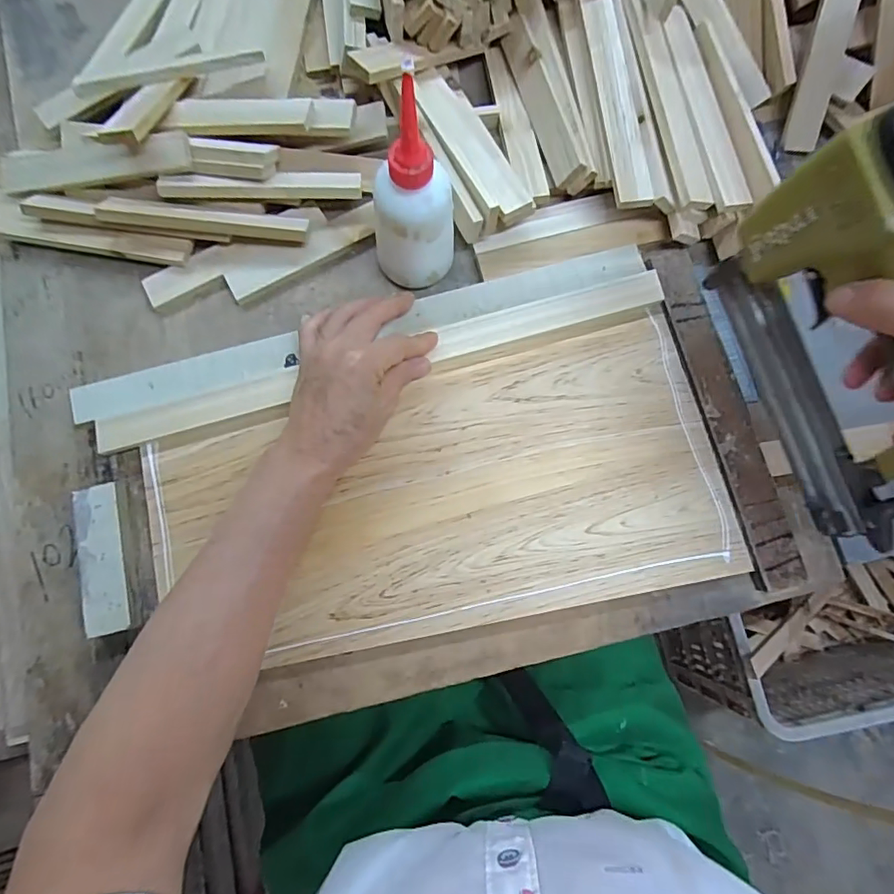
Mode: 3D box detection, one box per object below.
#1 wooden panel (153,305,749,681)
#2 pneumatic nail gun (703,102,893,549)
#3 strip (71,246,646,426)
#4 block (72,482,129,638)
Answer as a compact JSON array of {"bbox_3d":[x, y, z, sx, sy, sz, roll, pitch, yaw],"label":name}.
[{"bbox_3d":[0.002,0.043,0.396,0.416,0.015,0.200,-15,77,-4],"label":"wooden panel"},{"bbox_3d":[0.248,-0.039,0.288,0.049,0.173,0.230,-26,78,-6],"label":"pneumatic nail gun"},{"bbox_3d":[-0.059,-0.094,0.415,0.452,0.011,0.030,-16,77,-5],"label":"strip"},{"bbox_3d":[-0.247,0.080,0.376,0.028,0.015,0.103,-13,79,-4],"label":"block"}]

